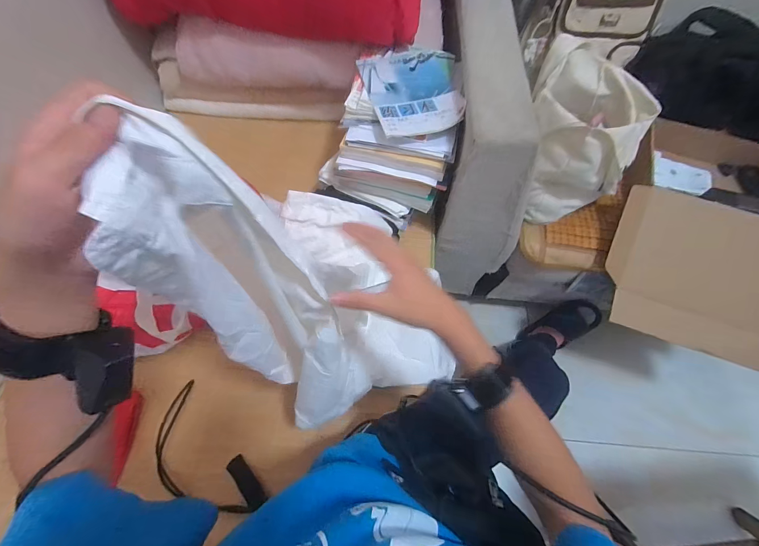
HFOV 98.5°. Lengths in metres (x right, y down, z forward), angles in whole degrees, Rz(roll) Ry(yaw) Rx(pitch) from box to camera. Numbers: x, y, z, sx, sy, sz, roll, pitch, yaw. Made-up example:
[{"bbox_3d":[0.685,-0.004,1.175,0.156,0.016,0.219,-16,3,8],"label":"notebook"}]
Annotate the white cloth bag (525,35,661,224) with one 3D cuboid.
[{"bbox_3d":[0.453,-0.312,0.761,0.239,0.227,0.308,20,64,8],"label":"white cloth bag"}]

